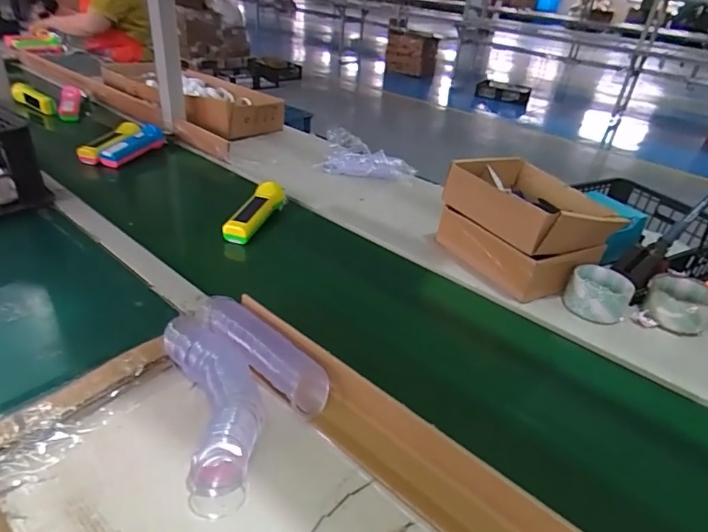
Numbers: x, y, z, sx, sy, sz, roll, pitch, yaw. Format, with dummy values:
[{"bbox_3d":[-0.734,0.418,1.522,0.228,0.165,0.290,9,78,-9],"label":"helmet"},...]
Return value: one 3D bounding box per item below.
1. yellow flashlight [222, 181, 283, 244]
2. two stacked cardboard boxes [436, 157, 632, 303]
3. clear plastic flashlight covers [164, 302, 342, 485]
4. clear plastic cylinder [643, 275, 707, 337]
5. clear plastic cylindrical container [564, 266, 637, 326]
[{"bbox_3d":[-0.173,-0.092,0.802,0.048,0.049,0.143,14,32,11],"label":"yellow flashlight"},{"bbox_3d":[0.285,-0.073,0.768,0.220,0.141,0.231,-13,37,-29],"label":"two stacked cardboard boxes"},{"bbox_3d":[-0.105,0.095,0.517,0.189,0.047,0.045,29,38,31],"label":"clear plastic flashlight covers"},{"bbox_3d":[0.482,0.055,0.686,0.088,0.050,0.099,29,38,32],"label":"clear plastic cylinder"},{"bbox_3d":[0.362,0.041,0.685,0.083,0.051,0.089,5,32,-3],"label":"clear plastic cylindrical container"}]

